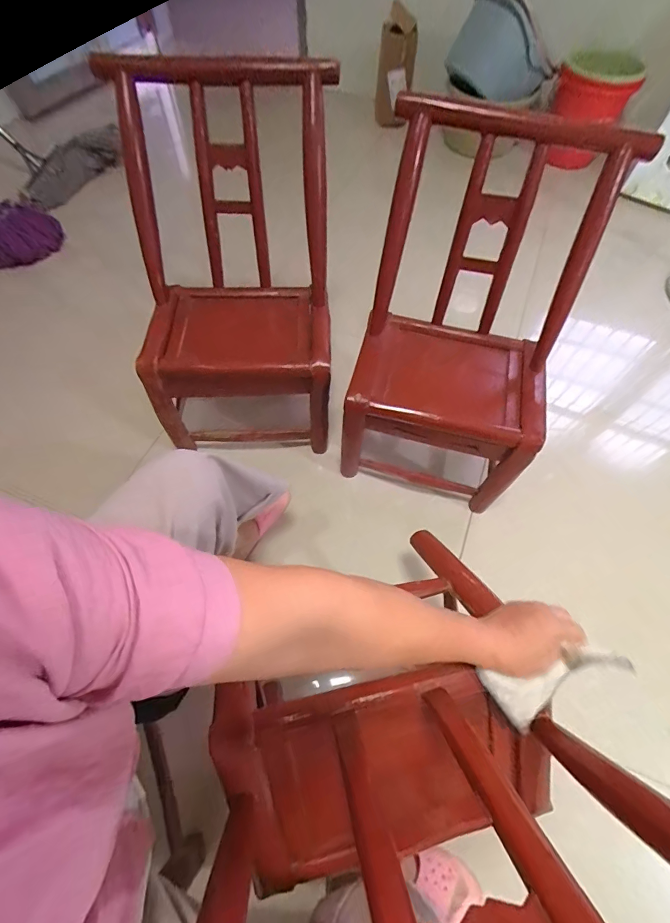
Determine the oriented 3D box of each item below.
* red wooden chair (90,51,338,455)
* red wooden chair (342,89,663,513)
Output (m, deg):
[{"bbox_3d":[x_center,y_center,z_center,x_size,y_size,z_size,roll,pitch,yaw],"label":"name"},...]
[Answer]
[{"bbox_3d":[-0.193,-0.355,0.824,0.361,0.594,0.431,1,62,0],"label":"red wooden chair"},{"bbox_3d":[0.232,-0.222,0.782,0.346,0.599,0.373,13,62,6],"label":"red wooden chair"}]

